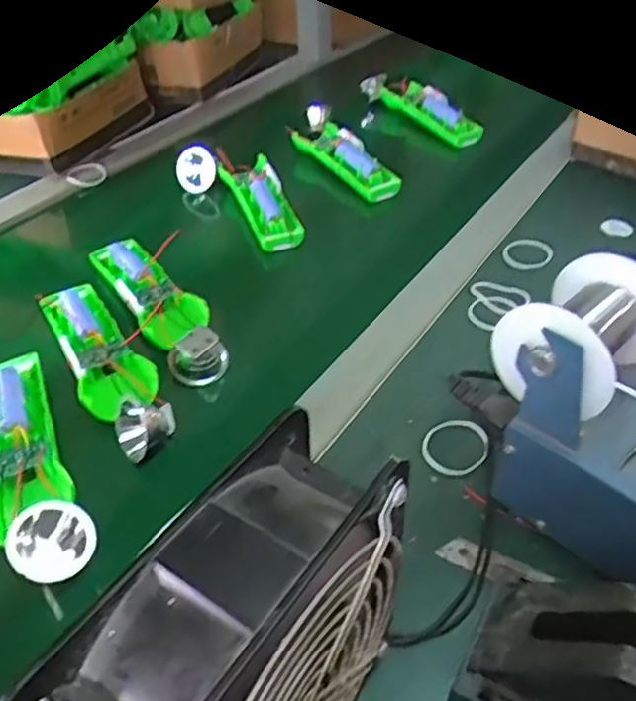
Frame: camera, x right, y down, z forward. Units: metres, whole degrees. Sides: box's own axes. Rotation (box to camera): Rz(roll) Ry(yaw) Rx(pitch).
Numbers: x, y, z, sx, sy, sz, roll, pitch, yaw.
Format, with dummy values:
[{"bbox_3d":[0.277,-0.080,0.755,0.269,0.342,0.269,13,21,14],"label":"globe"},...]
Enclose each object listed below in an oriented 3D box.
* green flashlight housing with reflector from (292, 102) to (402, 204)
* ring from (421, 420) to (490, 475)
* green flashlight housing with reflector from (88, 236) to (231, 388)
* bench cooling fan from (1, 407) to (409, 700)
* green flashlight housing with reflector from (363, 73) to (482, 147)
[{"bbox_3d":[0.019,-0.239,0.774,0.062,0.025,0.211,-17,44,-19],"label":"green flashlight housing with reflector"},{"bbox_3d":[0.089,0.062,0.436,0.039,0.009,0.045,32,50,31],"label":"ring"},{"bbox_3d":[-0.136,-0.043,0.560,0.052,0.038,0.198,-22,46,-24],"label":"green flashlight housing with reflector"},{"bbox_3d":[-0.024,0.127,0.260,0.064,0.152,0.147,22,45,26],"label":"bench cooling fan"},{"bbox_3d":[0.139,-0.317,0.865,0.051,0.031,0.209,-21,46,-23],"label":"green flashlight housing with reflector"}]

